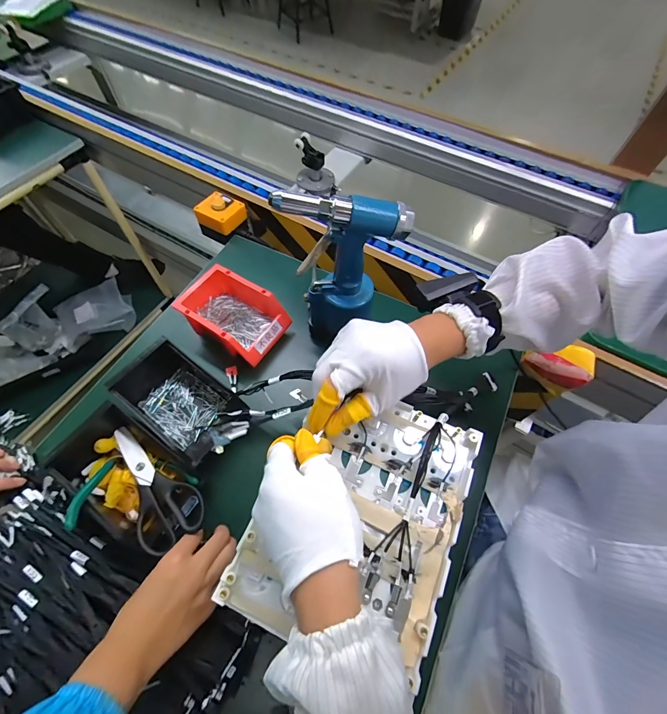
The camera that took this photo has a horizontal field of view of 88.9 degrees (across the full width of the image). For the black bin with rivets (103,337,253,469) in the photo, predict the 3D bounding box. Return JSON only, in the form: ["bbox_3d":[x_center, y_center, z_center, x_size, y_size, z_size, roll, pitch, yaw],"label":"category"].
[{"bbox_3d":[-0.226,0.063,0.495,0.189,0.077,0.110,37,67,18],"label":"black bin with rivets"}]

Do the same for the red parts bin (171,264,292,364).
[{"bbox_3d":[-0.170,-0.067,0.573,0.167,0.077,0.114,28,65,14],"label":"red parts bin"}]

